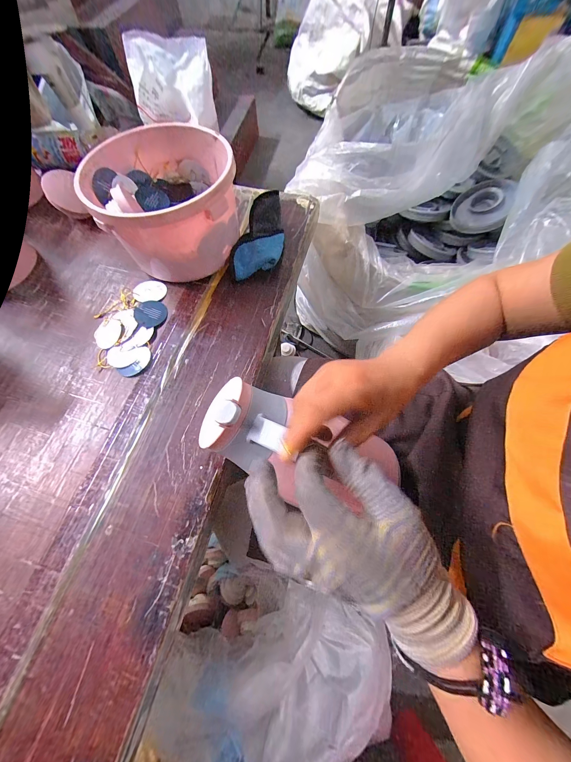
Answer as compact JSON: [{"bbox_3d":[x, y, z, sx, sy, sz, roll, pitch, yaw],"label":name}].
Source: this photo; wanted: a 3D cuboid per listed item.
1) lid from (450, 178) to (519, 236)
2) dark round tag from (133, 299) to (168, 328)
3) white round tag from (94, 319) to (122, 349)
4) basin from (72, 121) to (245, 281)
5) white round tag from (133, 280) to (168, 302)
[{"bbox_3d":[0.473,-0.423,0.623,0.123,0.036,0.130,-19,63,42],"label":"lid"},{"bbox_3d":[-0.221,-0.111,0.421,0.049,0.004,0.052,3,64,-5],"label":"dark round tag"},{"bbox_3d":[-0.280,-0.076,0.407,0.047,0.005,0.048,-2,76,9],"label":"white round tag"},{"bbox_3d":[-0.182,-0.280,0.423,0.205,0.134,0.206,-1,68,2],"label":"basin"},{"bbox_3d":[-0.232,-0.155,0.440,0.050,0.006,0.041,2,68,3],"label":"white round tag"}]

